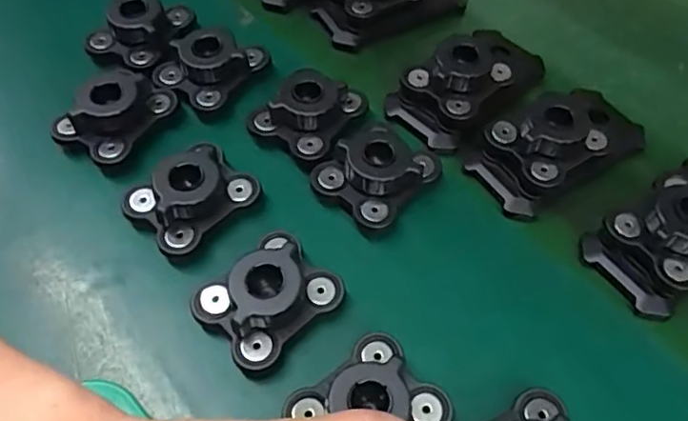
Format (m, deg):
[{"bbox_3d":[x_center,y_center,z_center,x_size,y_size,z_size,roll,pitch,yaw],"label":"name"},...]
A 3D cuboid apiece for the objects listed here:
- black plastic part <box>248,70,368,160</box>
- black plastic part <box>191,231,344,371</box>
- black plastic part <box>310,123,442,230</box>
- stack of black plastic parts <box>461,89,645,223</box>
[{"bbox_3d":[-0.020,-0.060,0.329,0.045,0.020,0.054,28,62,18],"label":"black plastic part"},{"bbox_3d":[-0.034,0.038,0.269,0.056,0.028,0.045,-39,64,-21],"label":"black plastic part"},{"bbox_3d":[0.018,-0.022,0.313,0.049,0.032,0.058,38,66,23],"label":"black plastic part"},{"bbox_3d":[0.122,-0.045,0.335,0.107,0.043,0.059,-27,61,-19],"label":"stack of black plastic parts"}]

